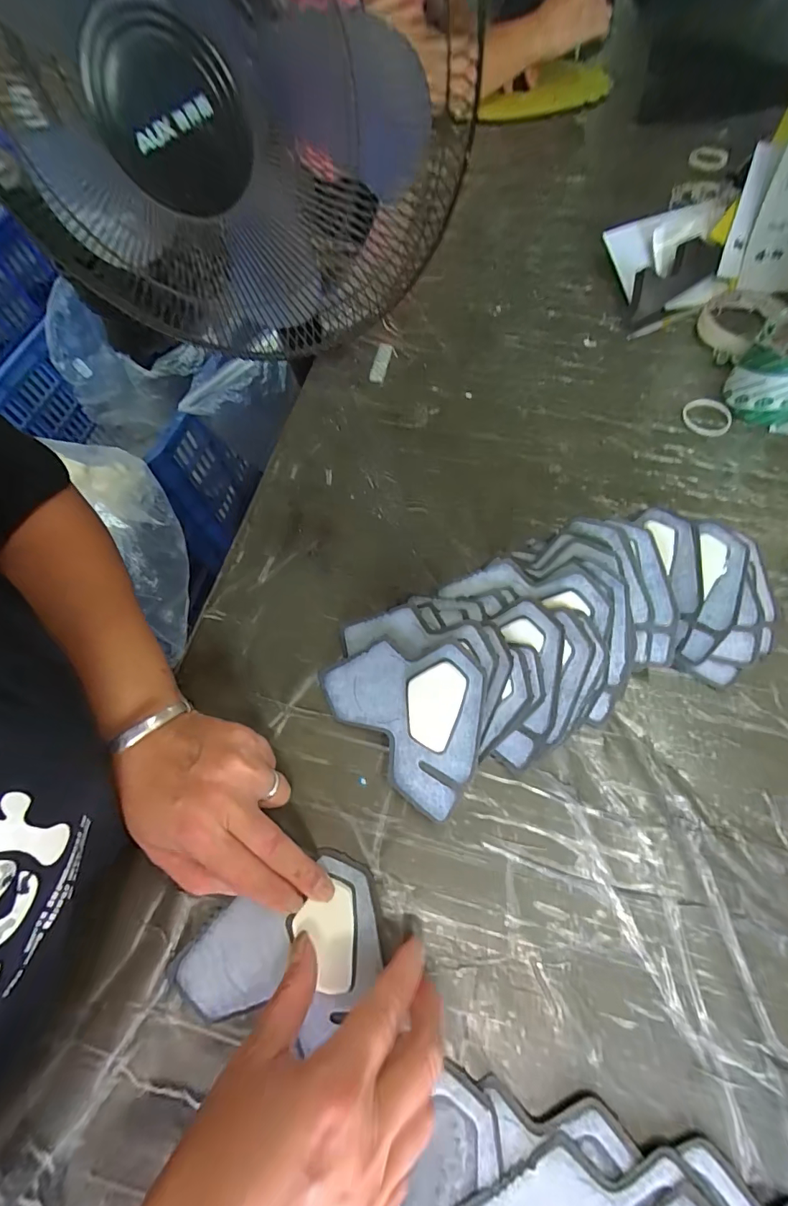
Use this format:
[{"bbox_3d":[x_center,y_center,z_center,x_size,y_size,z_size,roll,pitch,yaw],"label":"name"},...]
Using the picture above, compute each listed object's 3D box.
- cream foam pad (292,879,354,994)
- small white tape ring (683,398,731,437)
[{"bbox_3d":[-0.042,0.197,0.265,0.035,0.005,0.051,-1,64,3],"label":"cream foam pad"},{"bbox_3d":[0.298,-0.178,0.426,0.042,0.005,0.044,13,66,10],"label":"small white tape ring"}]

